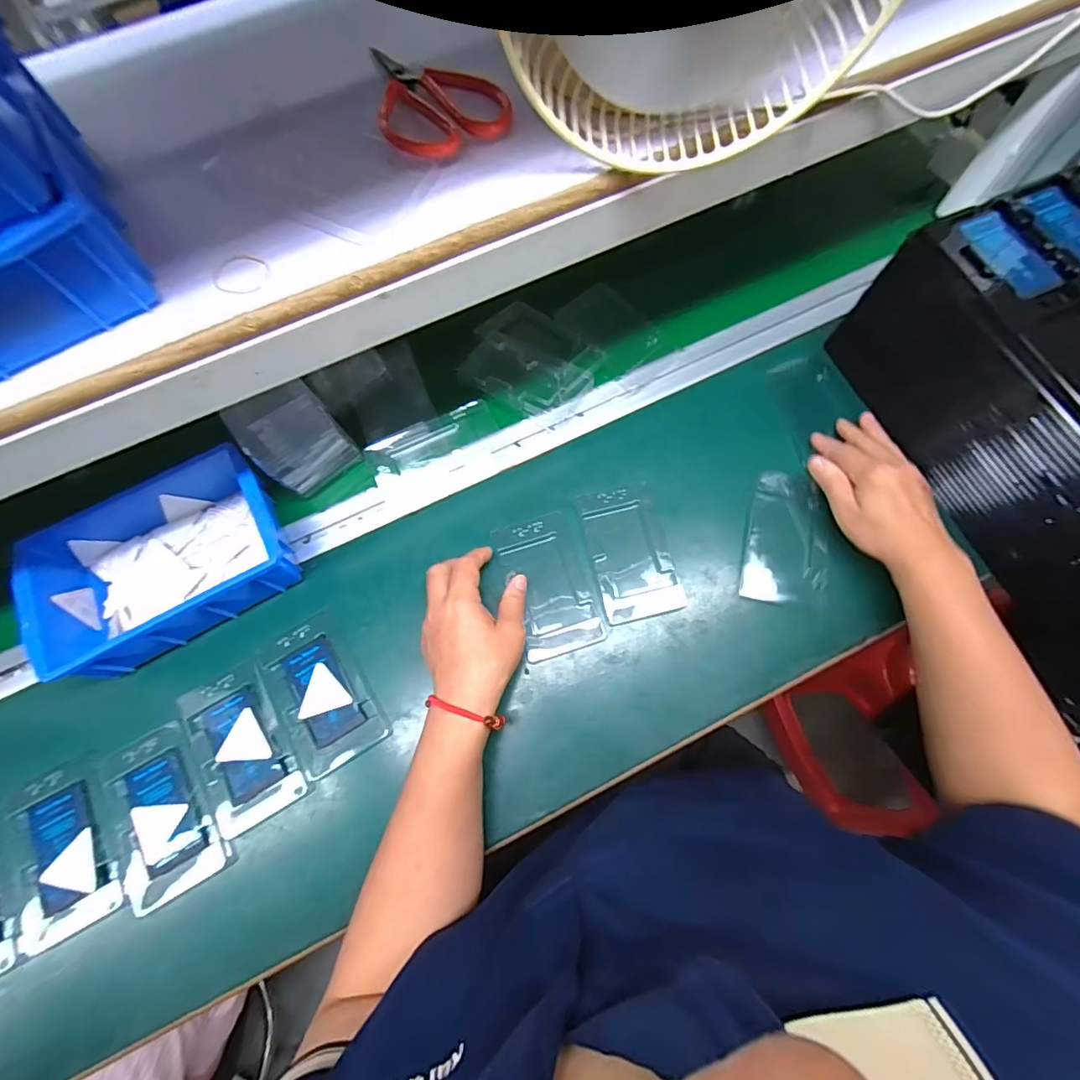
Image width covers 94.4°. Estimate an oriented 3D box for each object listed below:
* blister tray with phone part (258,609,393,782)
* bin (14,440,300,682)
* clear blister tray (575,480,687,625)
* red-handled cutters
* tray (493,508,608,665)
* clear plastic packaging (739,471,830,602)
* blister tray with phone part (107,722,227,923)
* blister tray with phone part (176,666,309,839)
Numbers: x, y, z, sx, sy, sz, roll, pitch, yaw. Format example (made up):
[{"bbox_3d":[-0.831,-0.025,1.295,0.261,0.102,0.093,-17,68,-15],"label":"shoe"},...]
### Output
[{"bbox_3d":[-0.191,0.131,0.435,0.073,0.014,0.126,-31,73,-8],"label":"blister tray with phone part"},{"bbox_3d":[-0.333,0.017,0.448,0.203,0.066,0.147,-26,72,-6],"label":"bin"},{"bbox_3d":[0.085,0.010,0.473,0.072,0.015,0.127,-13,71,-2],"label":"clear blister tray"},{"bbox_3d":[-0.069,-0.299,0.334,0.081,0.010,0.122,-16,71,-3],"label":"red-handled cutters"},{"bbox_3d":[0.006,0.041,0.461,0.070,0.016,0.126,-18,71,-4],"label":"tray"},{"bbox_3d":[0.233,-0.004,0.472,0.072,0.017,0.127,11,72,6],"label":"clear plastic packaging"},{"bbox_3d":[-0.312,0.224,0.413,0.070,0.013,0.128,-26,72,-7],"label":"blister tray with phone part"},{"bbox_3d":[-0.254,0.174,0.422,0.073,0.010,0.122,-29,72,-7],"label":"blister tray with phone part"}]

